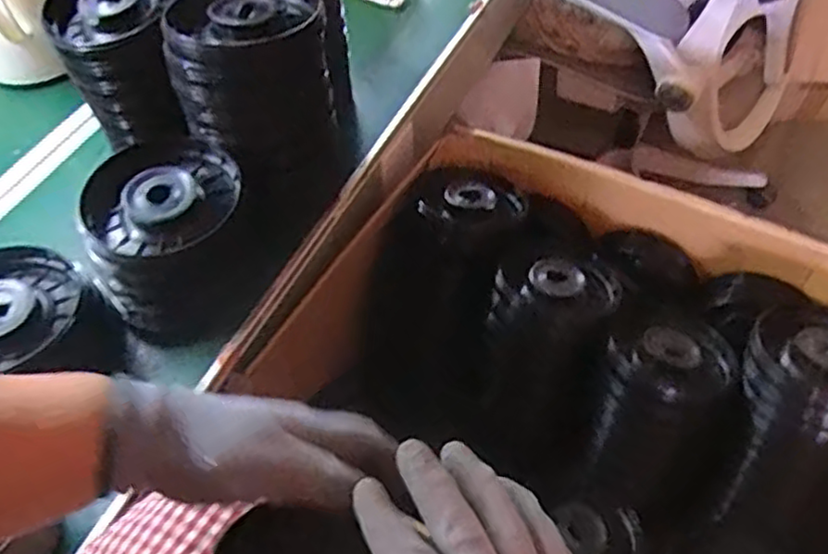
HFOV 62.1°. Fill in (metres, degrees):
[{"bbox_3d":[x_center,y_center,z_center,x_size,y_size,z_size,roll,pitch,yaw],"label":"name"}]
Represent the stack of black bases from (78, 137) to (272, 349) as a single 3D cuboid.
[{"bbox_3d":[-0.201,-0.030,0.597,0.148,0.131,0.125,-27,57,-16],"label":"stack of black bases"}]

